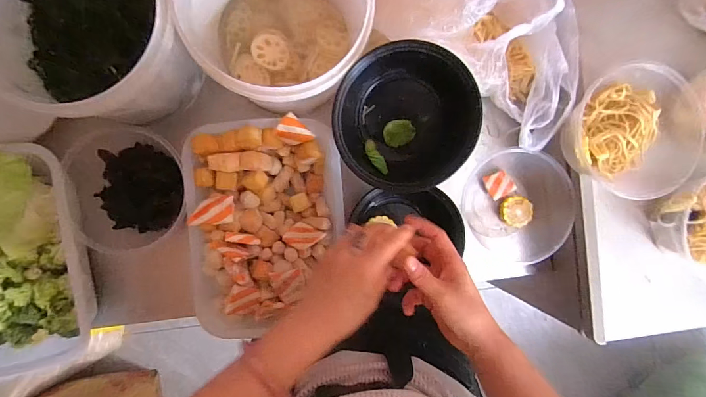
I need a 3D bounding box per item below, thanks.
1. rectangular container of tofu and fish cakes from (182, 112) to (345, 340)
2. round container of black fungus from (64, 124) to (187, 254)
[{"bbox_3d":[-0.123,0.036,0.519,0.198,0.075,0.286,-5,91,-5],"label":"rectangular container of tofu and fish cakes"},{"bbox_3d":[-0.312,-0.013,0.523,0.160,0.067,0.174,-8,91,-5],"label":"round container of black fungus"}]

